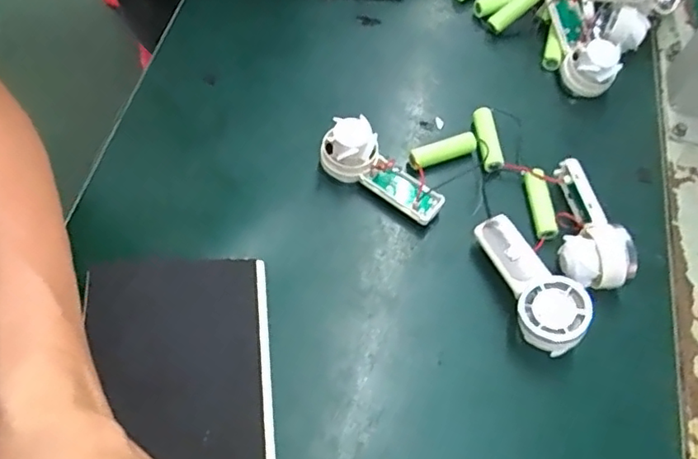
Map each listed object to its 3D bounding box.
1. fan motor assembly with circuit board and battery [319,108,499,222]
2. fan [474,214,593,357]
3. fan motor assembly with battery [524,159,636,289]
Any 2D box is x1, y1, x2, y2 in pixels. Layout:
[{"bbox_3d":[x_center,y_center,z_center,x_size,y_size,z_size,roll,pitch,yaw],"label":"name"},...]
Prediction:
[{"bbox_3d":[0.050,-0.045,0.414,0.127,0.033,0.077,-11,61,-10],"label":"fan motor assembly with circuit board and battery"},{"bbox_3d":[0.116,0.032,0.376,0.040,0.037,0.094,-24,51,10],"label":"fan"},{"bbox_3d":[0.145,-0.004,0.396,0.044,0.040,0.100,-12,62,-10],"label":"fan motor assembly with battery"}]

